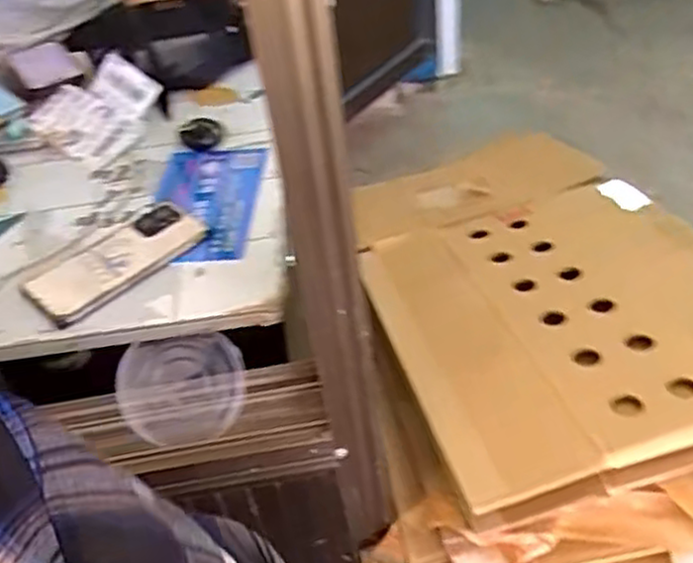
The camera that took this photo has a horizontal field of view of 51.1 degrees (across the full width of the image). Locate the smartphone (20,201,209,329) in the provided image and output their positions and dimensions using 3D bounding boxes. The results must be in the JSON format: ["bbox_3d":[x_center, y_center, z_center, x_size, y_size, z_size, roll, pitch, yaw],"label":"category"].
[{"bbox_3d":[-0.215,-0.022,0.673,0.160,0.011,0.087,-36,50,-27],"label":"smartphone"}]

